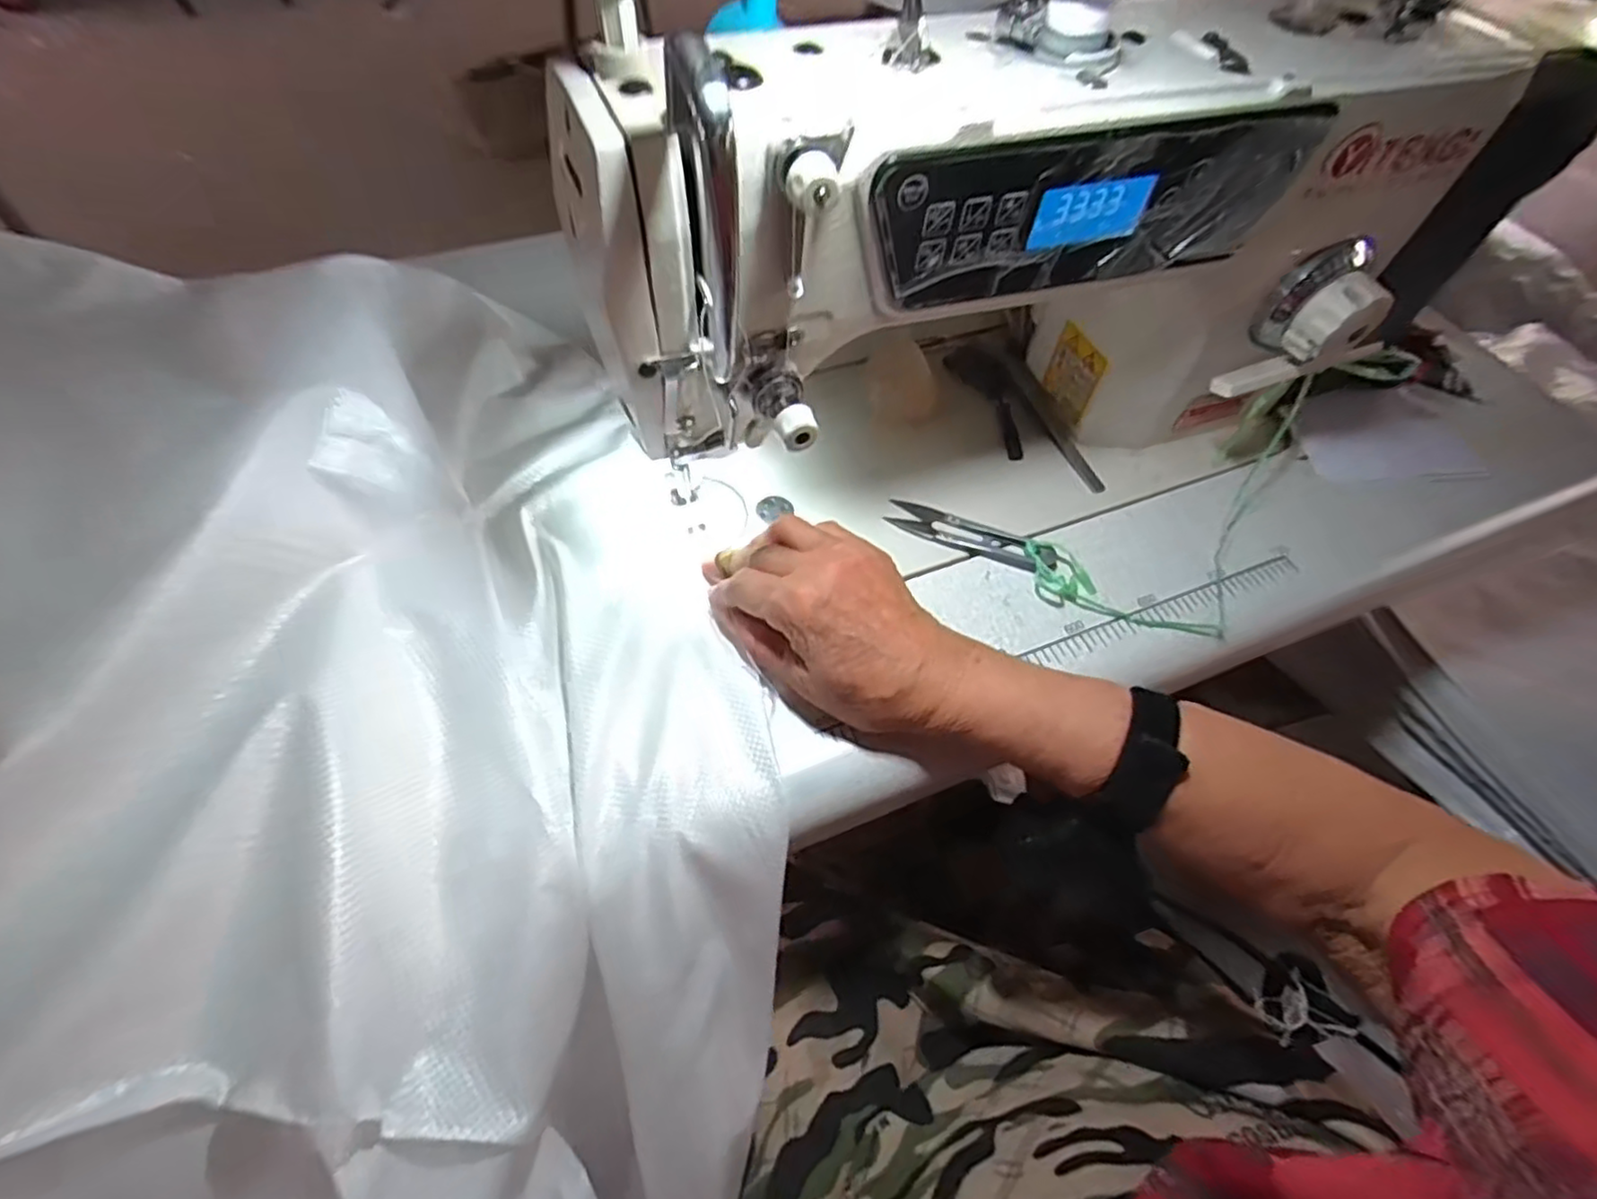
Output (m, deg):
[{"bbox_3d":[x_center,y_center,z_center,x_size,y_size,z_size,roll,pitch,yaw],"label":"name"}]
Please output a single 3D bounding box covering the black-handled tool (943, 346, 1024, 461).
[{"bbox_3d":[0.133,-0.138,0.478,0.028,0.016,0.101,-17,59,-13],"label":"black-handled tool"}]

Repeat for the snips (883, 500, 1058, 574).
[{"bbox_3d":[0.102,-0.038,0.413,0.098,0.011,0.021,25,59,13],"label":"snips"}]

